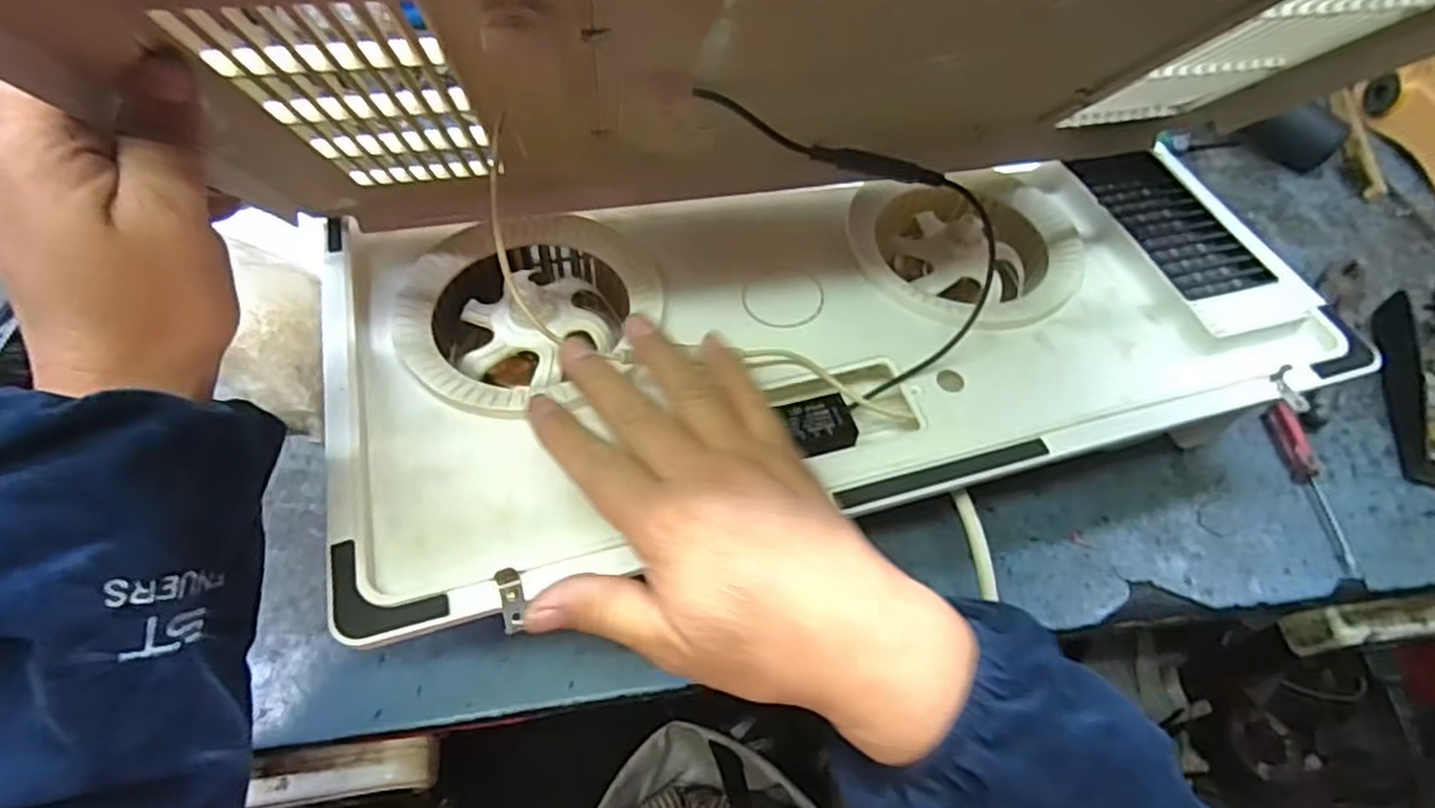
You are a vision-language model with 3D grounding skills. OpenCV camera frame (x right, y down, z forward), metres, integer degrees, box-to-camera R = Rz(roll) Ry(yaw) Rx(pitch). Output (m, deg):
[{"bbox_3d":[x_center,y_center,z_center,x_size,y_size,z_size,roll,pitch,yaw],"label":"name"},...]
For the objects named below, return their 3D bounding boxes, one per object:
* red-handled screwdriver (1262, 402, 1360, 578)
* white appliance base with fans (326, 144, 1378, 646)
[{"bbox_3d":[0.403,0.053,0.495,0.020,0.015,0.125,1,55,-1],"label":"red-handled screwdriver"},{"bbox_3d":[0.078,-0.042,0.455,0.578,0.045,0.249,-11,56,-11],"label":"white appliance base with fans"}]

